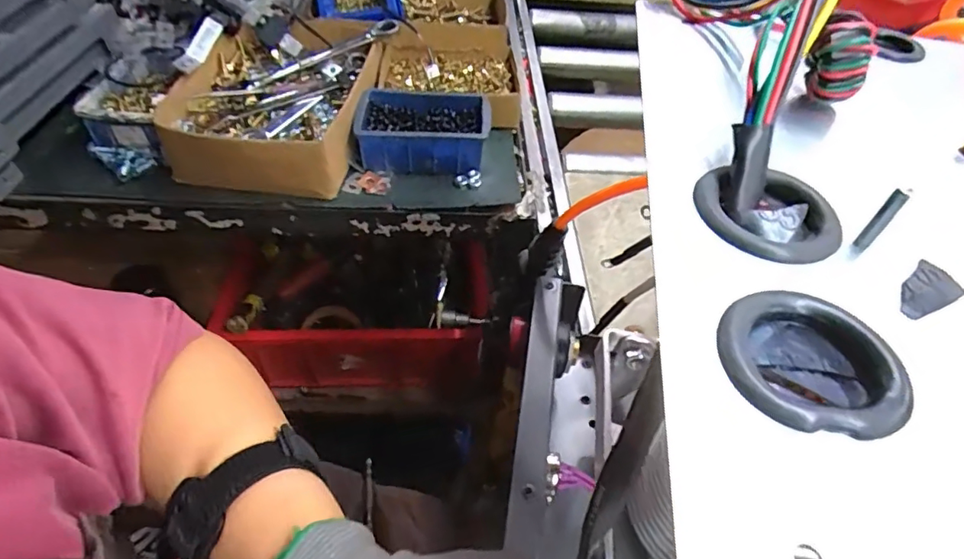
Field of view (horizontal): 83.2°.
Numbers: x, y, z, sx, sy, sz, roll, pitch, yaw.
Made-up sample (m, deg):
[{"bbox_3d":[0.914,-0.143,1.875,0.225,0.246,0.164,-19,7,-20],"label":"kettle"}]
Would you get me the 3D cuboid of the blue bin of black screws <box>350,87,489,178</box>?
[{"bbox_3d":[-0.065,-0.163,0.605,0.139,0.054,0.101,1,49,-4],"label":"blue bin of black screws"}]

